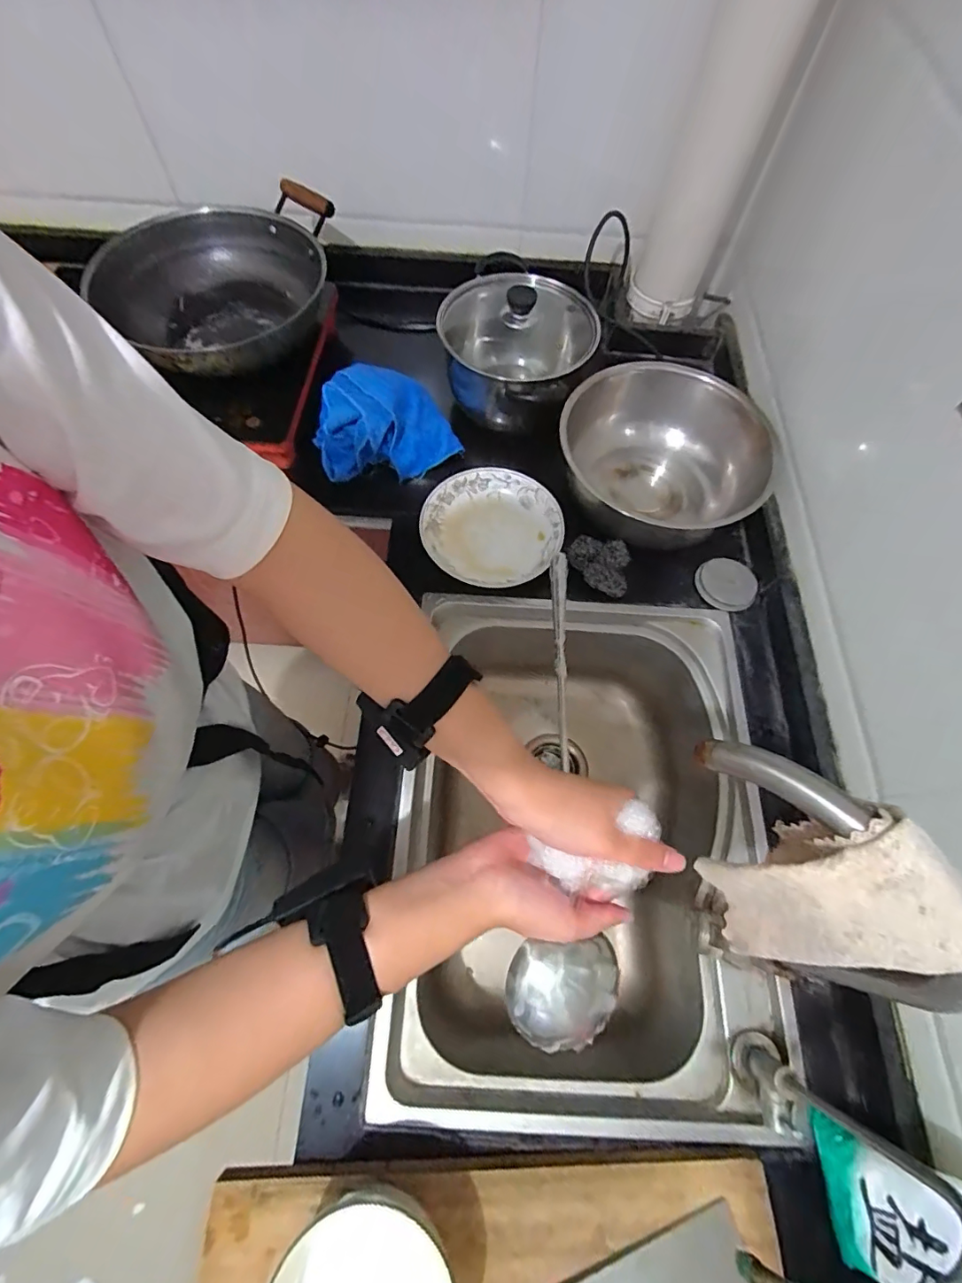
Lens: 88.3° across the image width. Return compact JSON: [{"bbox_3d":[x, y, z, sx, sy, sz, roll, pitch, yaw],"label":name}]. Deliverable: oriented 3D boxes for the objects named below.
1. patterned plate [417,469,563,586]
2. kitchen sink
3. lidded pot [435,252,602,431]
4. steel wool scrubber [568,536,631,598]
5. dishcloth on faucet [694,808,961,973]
[{"bbox_3d":[0.015,-0.151,0.657,0.175,0.032,0.165,1,67,-2],"label":"patterned plate"},{"bbox_3d":[0.112,0.231,0.629,0.385,0.213,0.535,5,67,0],"label":"kitchen sink"},{"bbox_3d":[0.044,-0.396,0.674,0.199,0.144,0.218,1,67,-2],"label":"lidded pot"},{"bbox_3d":[0.151,-0.099,0.640,0.081,0.037,0.067,13,67,3],"label":"steel wool scrubber"},{"bbox_3d":[0.196,0.146,0.293,0.087,0.126,0.078,-9,67,-6],"label":"dishcloth on faucet"}]

